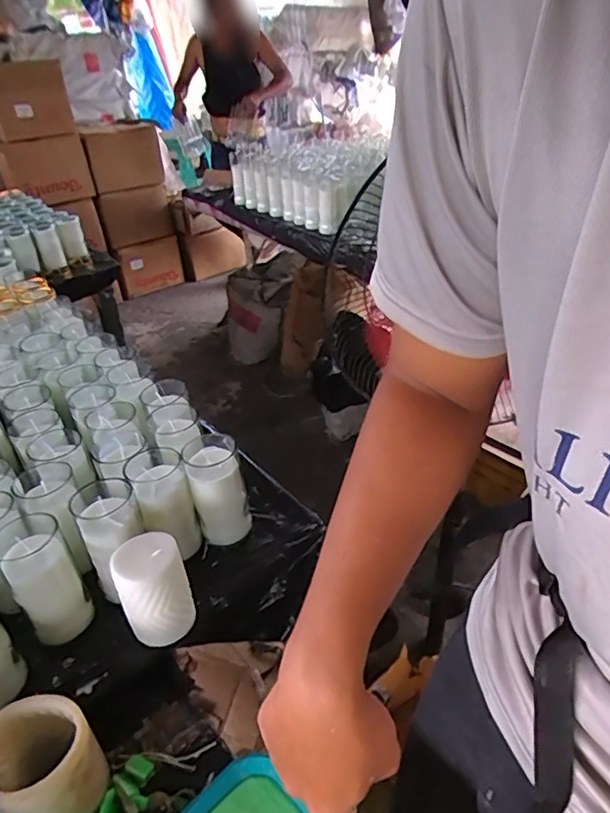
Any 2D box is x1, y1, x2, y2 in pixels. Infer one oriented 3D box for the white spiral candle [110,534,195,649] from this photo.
[{"bbox_3d":[-0.161,0.194,0.578,0.067,0.096,0.066,-20,38,-23],"label":"white spiral candle"}]

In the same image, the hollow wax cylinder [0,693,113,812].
[{"bbox_3d":[-0.223,0.311,0.466,0.080,0.090,0.080,23,42,32],"label":"hollow wax cylinder"}]

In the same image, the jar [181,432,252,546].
[{"bbox_3d":[-0.111,0.103,0.681,0.066,0.122,0.071,-15,36,-17],"label":"jar"}]

